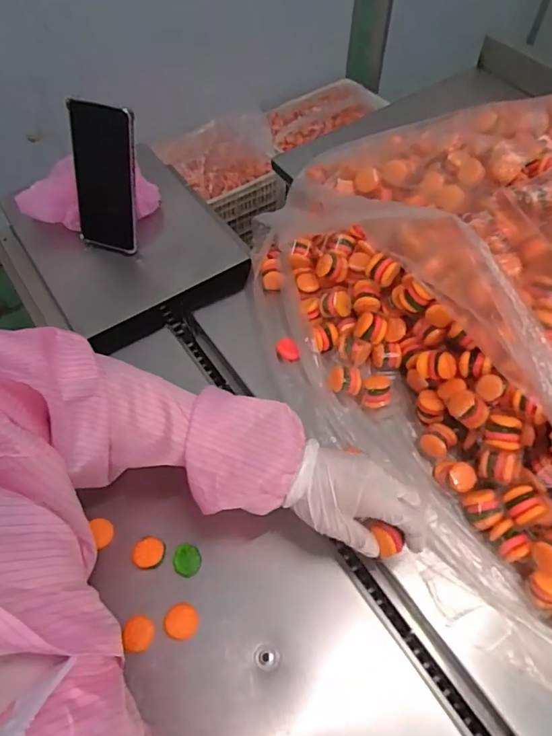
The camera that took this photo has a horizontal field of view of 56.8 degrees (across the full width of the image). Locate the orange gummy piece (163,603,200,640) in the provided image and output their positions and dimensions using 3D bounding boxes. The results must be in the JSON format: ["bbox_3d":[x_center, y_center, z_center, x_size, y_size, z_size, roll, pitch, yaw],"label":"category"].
[{"bbox_3d":[-0.082,0.220,0.443,0.029,0.009,0.028,0,58,0],"label":"orange gummy piece"}]

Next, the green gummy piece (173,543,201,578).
[{"bbox_3d":[-0.082,0.177,0.469,0.026,0.004,0.026,0,58,0],"label":"green gummy piece"}]

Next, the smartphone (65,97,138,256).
[{"bbox_3d":[-0.204,-0.223,0.611,0.079,0.170,0.018,17,37,8],"label":"smartphone"}]

